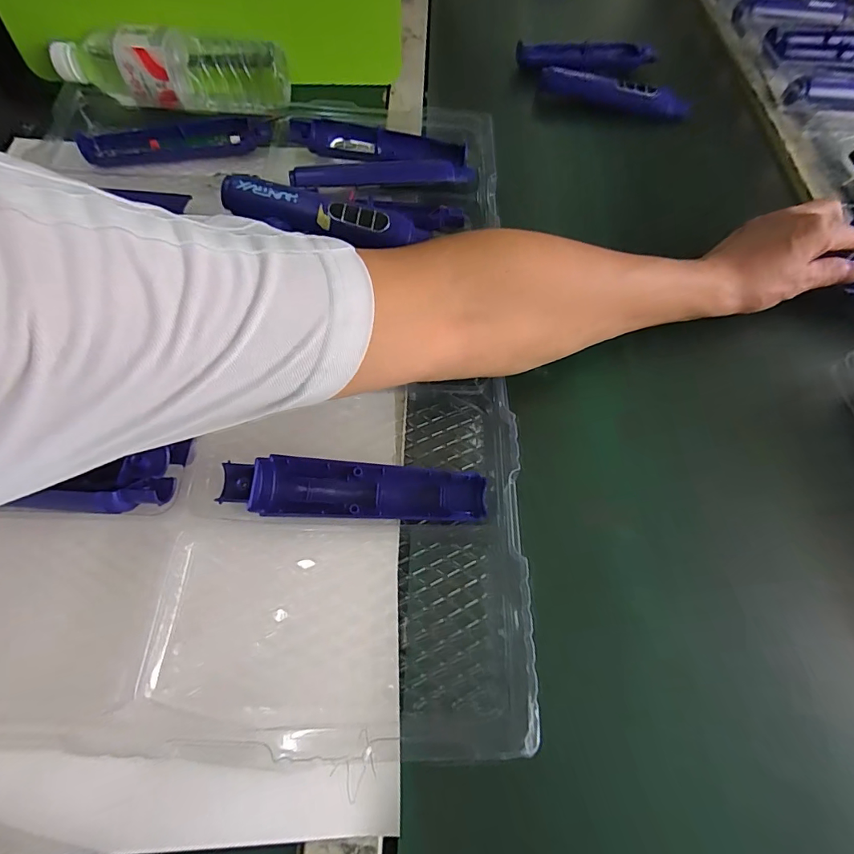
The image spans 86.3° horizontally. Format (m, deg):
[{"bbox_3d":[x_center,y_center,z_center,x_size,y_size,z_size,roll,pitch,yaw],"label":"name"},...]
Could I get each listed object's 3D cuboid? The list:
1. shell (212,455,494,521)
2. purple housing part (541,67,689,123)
[{"bbox_3d":[-0.046,0.043,0.298,0.164,0.021,0.036,3,63,-1],"label":"shell"},{"bbox_3d":[0.222,-0.397,0.547,0.177,0.034,0.022,19,64,8],"label":"purple housing part"}]

